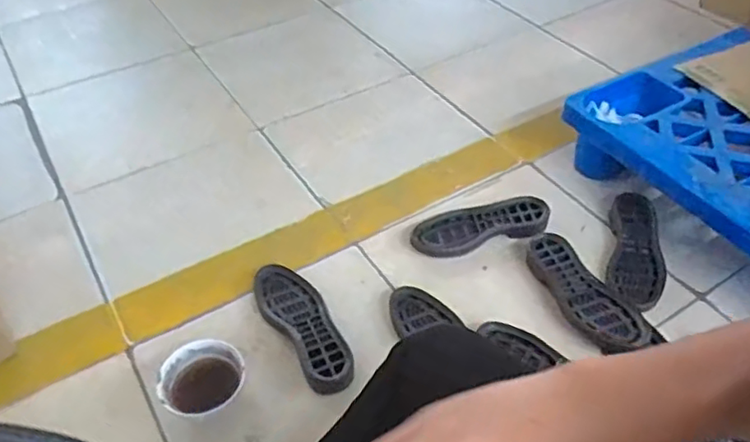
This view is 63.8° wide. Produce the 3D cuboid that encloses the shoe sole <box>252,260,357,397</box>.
[{"bbox_3d":[-0.108,0.158,0.926,0.090,0.024,0.247,-27,51,-23],"label":"shoe sole"}]

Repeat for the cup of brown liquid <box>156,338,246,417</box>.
[{"bbox_3d":[-0.237,0.226,0.837,0.114,0.048,0.111,-1,45,1],"label":"cup of brown liquid"}]

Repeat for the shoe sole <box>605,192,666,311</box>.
[{"bbox_3d":[0.446,0.052,1.026,0.094,0.025,0.262,12,47,13],"label":"shoe sole"}]

